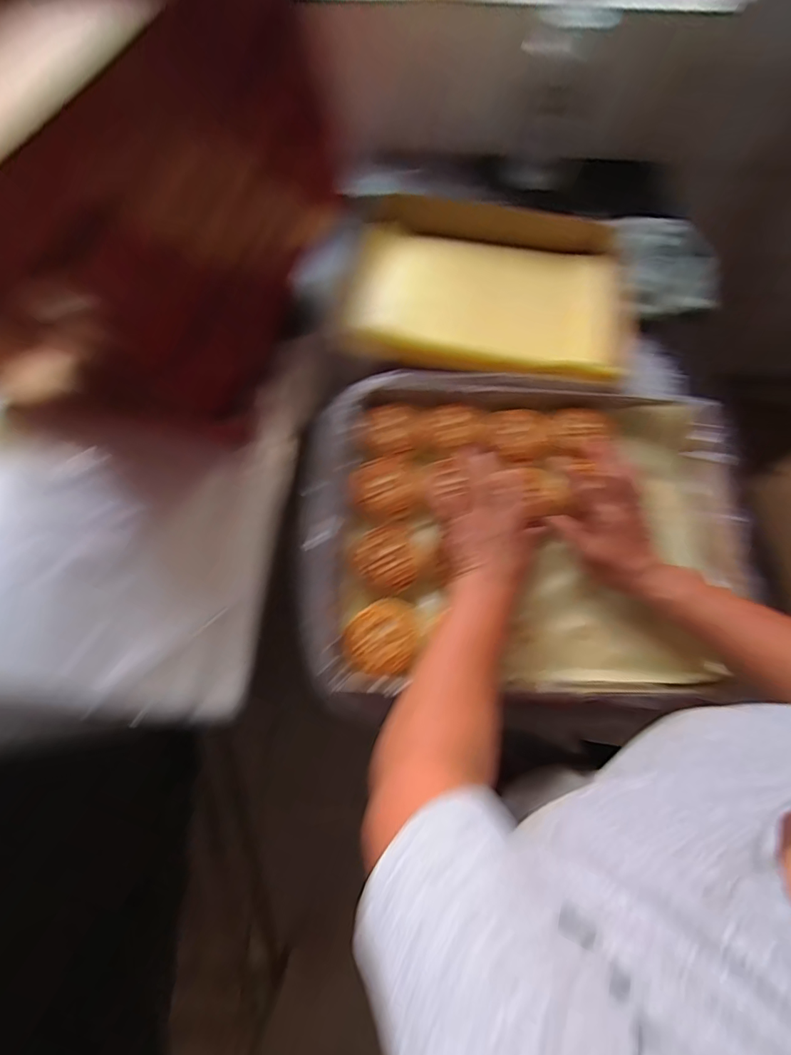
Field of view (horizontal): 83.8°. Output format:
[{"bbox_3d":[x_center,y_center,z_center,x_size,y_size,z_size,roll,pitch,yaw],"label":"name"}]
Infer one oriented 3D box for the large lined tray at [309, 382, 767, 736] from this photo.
[{"bbox_3d":[0.141,-0.003,0.522,0.494,0.052,0.415,-2,71,1],"label":"large lined tray"}]

